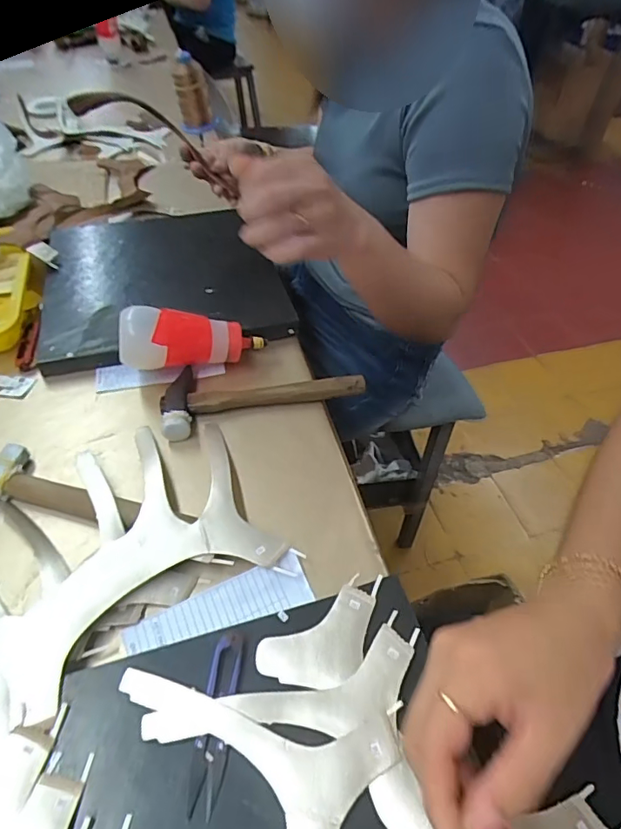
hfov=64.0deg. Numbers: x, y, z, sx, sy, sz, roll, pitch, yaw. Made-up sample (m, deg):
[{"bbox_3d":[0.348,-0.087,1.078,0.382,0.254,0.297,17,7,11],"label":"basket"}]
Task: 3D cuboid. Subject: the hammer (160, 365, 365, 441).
[{"bbox_3d":[-0.056,-0.033,0.546,0.214,0.024,0.089,-14,50,-14],"label":"hammer"}]

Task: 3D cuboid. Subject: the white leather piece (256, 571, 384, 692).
[{"bbox_3d":[0.016,0.162,0.358,0.103,0.005,0.052,-29,55,-20],"label":"white leather piece"}]

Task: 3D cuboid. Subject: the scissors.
[{"bbox_3d":[-0.060,0.194,0.320,0.021,0.005,0.099,4,48,2],"label":"scissors"}]

